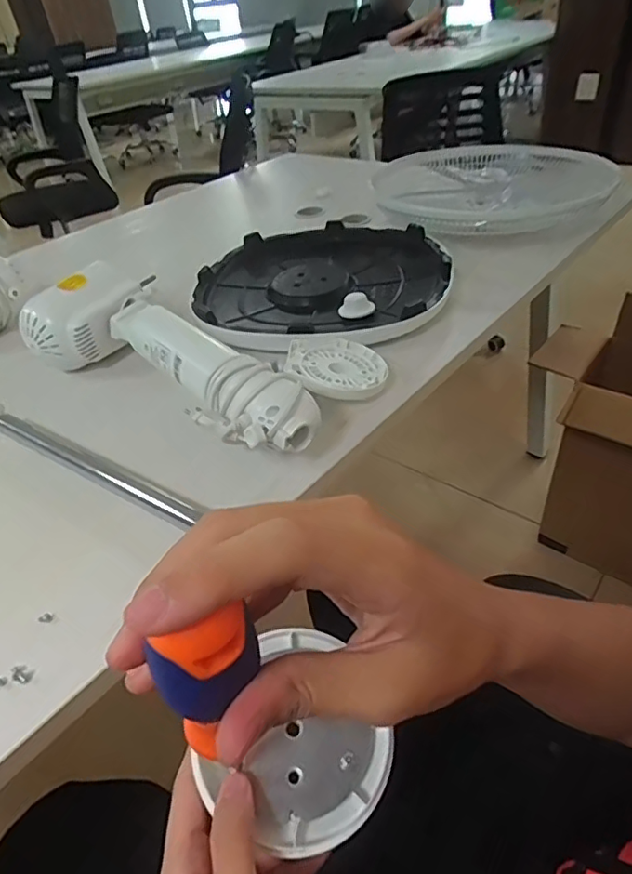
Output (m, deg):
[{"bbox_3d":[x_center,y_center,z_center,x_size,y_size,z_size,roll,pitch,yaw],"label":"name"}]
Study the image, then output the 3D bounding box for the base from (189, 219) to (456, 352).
[{"bbox_3d":[0.012,-0.245,0.842,0.377,0.038,0.381,-4,40,3],"label":"base"}]

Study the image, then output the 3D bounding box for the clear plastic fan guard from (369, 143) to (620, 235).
[{"bbox_3d":[0.318,-0.458,1.001,0.432,0.069,0.426,9,42,18],"label":"clear plastic fan guard"}]

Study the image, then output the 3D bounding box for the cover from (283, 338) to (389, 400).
[{"bbox_3d":[0.027,-0.085,0.647,0.116,0.028,0.106,-4,40,3],"label":"cover"}]

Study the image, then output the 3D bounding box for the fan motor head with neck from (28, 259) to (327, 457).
[{"bbox_3d":[-0.168,-0.100,0.647,0.448,0.101,0.154,23,48,30],"label":"fan motor head with neck"}]

